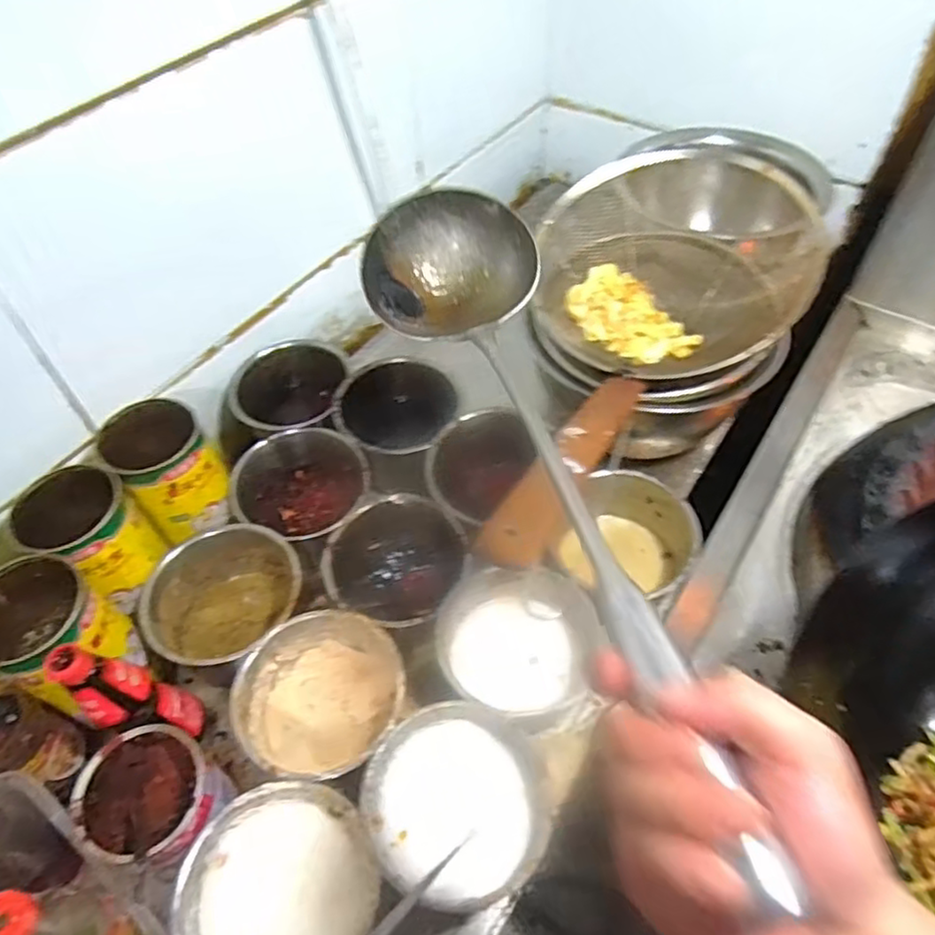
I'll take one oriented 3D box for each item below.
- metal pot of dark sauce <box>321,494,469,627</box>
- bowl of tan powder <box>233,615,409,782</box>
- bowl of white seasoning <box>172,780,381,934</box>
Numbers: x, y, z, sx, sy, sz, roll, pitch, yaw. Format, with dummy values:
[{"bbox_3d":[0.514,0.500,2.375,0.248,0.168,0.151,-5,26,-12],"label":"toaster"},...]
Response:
[{"bbox_3d":[-0.074,0.114,0.744,0.146,0.093,0.148,-1,53,1],"label":"metal pot of dark sauce"},{"bbox_3d":[-0.140,0.226,0.657,0.149,0.093,0.145,-1,53,1],"label":"bowl of tan powder"},{"bbox_3d":[-0.147,0.350,0.552,0.146,0.095,0.148,-1,53,1],"label":"bowl of white seasoning"}]

